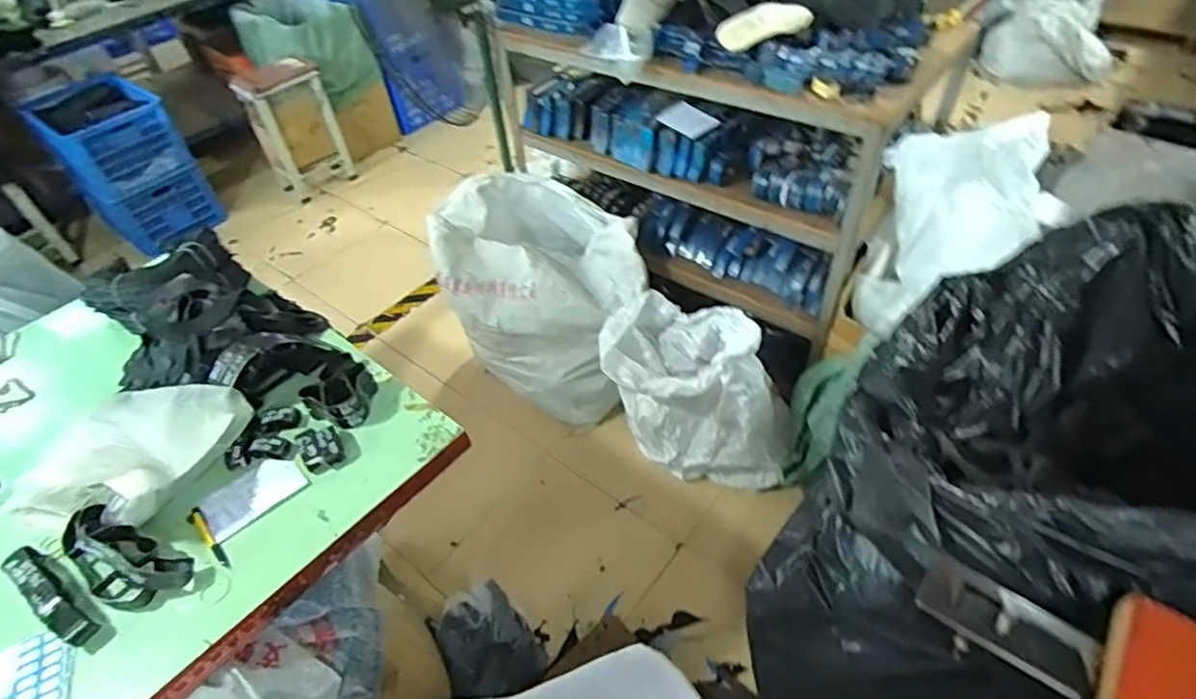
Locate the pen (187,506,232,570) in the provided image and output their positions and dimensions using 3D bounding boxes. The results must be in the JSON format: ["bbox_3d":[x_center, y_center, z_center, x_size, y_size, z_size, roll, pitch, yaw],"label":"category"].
[{"bbox_3d":[-0.610,0.296,0.977,0.022,0.018,0.132,-37,58,-25],"label":"pen"}]

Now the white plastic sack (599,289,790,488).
[{"bbox_3d":[0.266,0.096,1.710,0.297,0.576,0.568,-37,58,-25],"label":"white plastic sack"}]

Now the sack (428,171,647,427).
[{"bbox_3d":[-0.179,-0.161,1.979,0.632,0.599,0.478,17,53,16],"label":"sack"}]

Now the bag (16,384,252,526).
[{"bbox_3d":[-0.763,0.150,1.018,0.251,0.171,0.296,14,52,14],"label":"bag"}]

